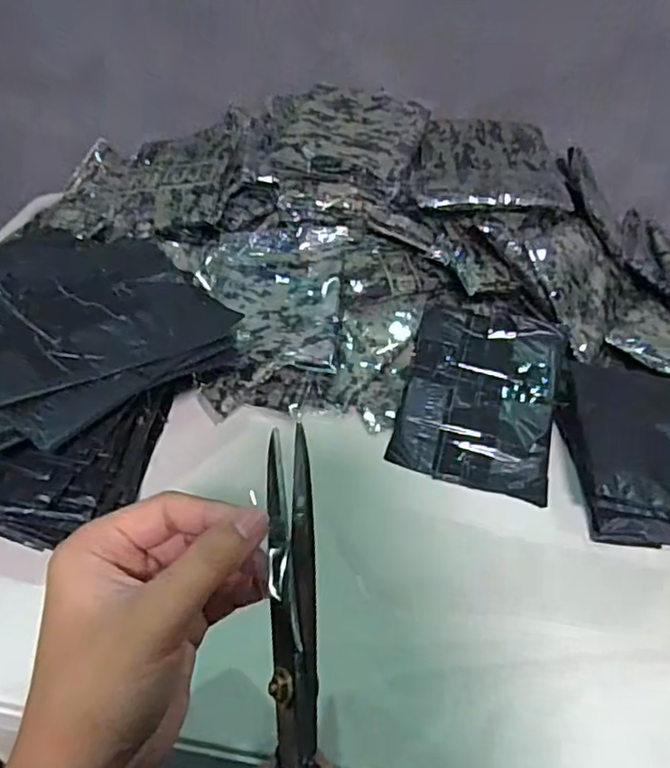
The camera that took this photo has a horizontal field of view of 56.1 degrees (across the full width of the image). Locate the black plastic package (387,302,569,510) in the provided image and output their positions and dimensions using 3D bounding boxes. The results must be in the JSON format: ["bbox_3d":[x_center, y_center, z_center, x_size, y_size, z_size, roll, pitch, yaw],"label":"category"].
[{"bbox_3d":[0.128,0.011,0.552,0.130,0.012,0.163,15,65,6],"label":"black plastic package"}]

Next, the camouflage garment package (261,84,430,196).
[{"bbox_3d":[0.006,-0.240,0.610,0.156,0.044,0.124,10,44,7],"label":"camouflage garment package"}]

